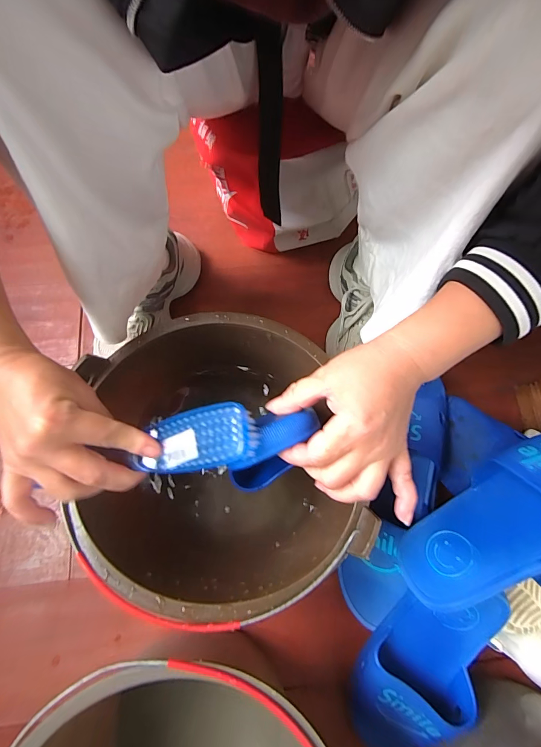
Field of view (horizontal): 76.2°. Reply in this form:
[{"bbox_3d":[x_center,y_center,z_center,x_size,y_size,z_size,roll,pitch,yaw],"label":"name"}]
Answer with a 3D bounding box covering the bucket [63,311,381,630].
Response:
[{"bbox_3d":[-0.060,0.103,0.409,0.265,0.180,0.283,0,74,0],"label":"bucket"}]

